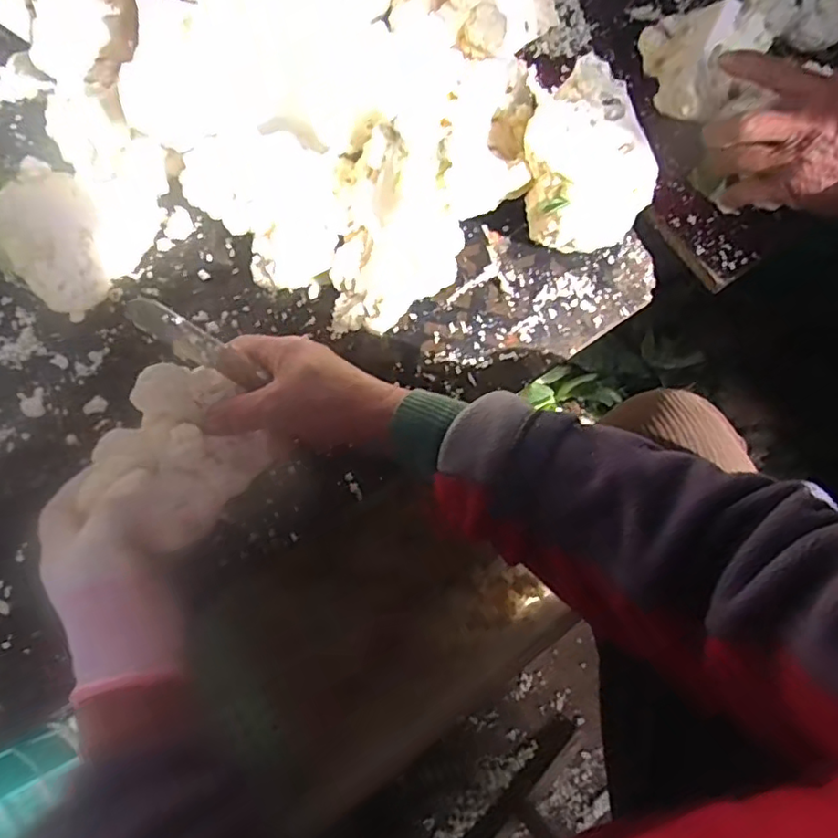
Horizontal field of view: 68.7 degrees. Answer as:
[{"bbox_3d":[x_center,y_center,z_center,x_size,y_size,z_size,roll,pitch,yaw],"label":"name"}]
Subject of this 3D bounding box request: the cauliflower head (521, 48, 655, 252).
[{"bbox_3d":[0.121,-0.196,0.487,0.083,0.096,0.113,-16,78,-4],"label":"cauliflower head"}]

